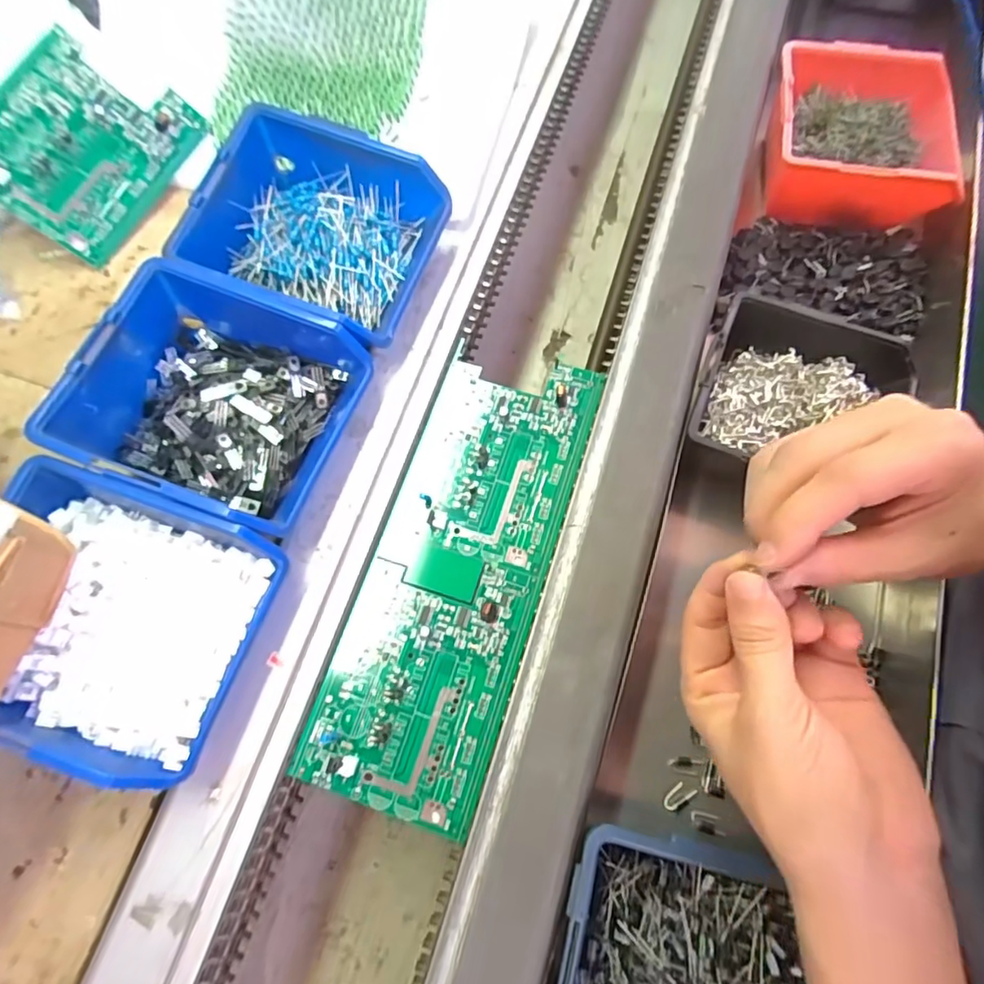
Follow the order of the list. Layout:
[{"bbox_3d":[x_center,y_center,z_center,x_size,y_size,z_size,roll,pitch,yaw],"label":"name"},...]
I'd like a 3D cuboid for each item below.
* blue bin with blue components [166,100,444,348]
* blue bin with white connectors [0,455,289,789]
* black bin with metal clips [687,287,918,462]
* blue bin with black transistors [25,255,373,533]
[{"bbox_3d":[-0.106,-0.157,0.345,0.132,0.046,0.120,19,73,1],"label":"blue bin with blue components"},{"bbox_3d":[-0.181,0.060,0.276,0.126,0.050,0.116,18,73,7],"label":"blue bin with white connectors"},{"bbox_3d":[0.190,-0.054,0.355,0.116,0.046,0.101,21,73,8],"label":"black bin with metal clips"},{"bbox_3d":[-0.154,-0.052,0.311,0.140,0.054,0.121,17,73,7],"label":"blue bin with black transistors"}]

